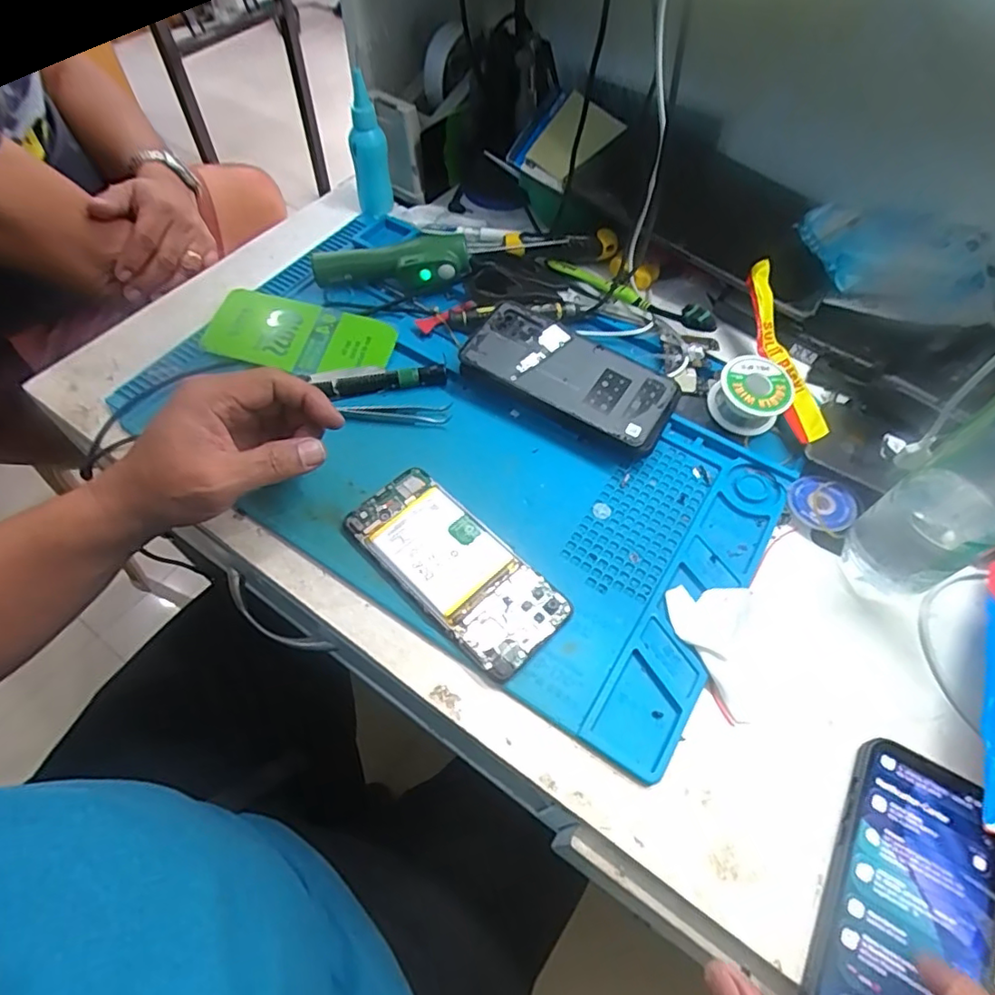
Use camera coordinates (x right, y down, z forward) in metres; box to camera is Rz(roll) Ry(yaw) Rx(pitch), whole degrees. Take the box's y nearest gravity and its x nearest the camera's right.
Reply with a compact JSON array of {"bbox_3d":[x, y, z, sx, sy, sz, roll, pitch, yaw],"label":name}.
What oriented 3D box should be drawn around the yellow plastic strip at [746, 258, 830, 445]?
[{"bbox_3d":[0.224,-0.114,0.450,0.027,0.039,0.153,-5,59,-5],"label":"yellow plastic strip"}]

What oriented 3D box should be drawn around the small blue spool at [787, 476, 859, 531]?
[{"bbox_3d":[0.232,0.004,0.413,0.046,0.015,0.035,36,64,15],"label":"small blue spool"}]

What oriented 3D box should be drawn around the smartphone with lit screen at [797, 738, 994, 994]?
[{"bbox_3d":[0.204,0.206,0.293,0.074,0.016,0.149,33,64,14],"label":"smartphone with lit screen"}]

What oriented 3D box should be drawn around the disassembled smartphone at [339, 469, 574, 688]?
[{"bbox_3d":[-0.029,0.043,0.385,0.067,0.012,0.155,-40,67,-23],"label":"disassembled smartphone"}]

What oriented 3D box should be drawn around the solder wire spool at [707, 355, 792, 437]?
[{"bbox_3d":[0.193,-0.078,0.443,0.051,0.037,0.048,1,58,-1],"label":"solder wire spool"}]

